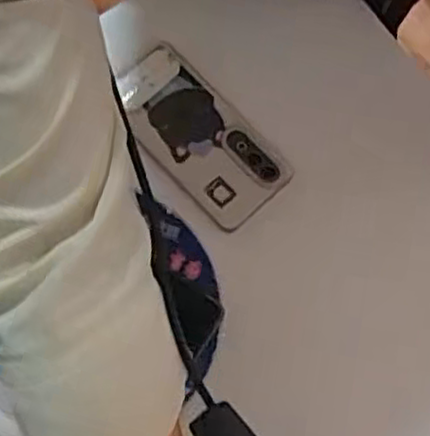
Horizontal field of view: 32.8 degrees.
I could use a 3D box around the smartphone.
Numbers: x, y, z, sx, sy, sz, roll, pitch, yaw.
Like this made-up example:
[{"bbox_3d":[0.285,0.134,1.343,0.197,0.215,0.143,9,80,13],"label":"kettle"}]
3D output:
[{"bbox_3d":[-0.016,-0.067,0.593,0.077,0.012,0.156,-41,79,-11],"label":"smartphone"}]

